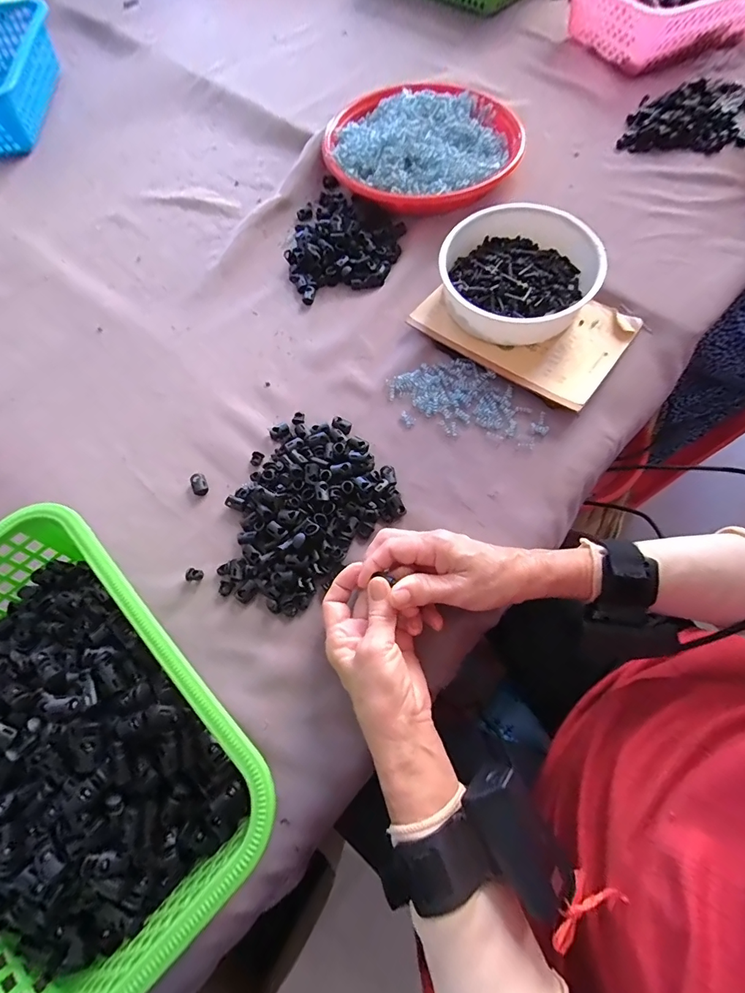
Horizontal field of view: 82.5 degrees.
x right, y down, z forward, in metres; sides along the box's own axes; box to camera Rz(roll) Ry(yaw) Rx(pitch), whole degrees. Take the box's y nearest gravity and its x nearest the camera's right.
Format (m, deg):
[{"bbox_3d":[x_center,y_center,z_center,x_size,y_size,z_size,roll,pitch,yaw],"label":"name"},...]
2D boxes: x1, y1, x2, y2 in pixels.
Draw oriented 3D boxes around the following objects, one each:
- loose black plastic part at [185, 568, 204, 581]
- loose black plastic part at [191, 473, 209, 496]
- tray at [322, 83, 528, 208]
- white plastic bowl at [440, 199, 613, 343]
[{"bbox_3d":[-0.158,0.070,0.378,0.014,0.008,0.012,6,69,5],"label":"loose black plastic part"},{"bbox_3d":[-0.169,-0.011,0.415,0.014,0.010,0.022,-23,70,-6],"label":"loose black plastic part"},{"bbox_3d":[0.067,-0.453,0.560,0.226,0.048,0.240,-1,69,2],"label":"tray"},{"bbox_3d":[0.150,-0.240,0.460,0.163,0.048,0.159,-1,69,2],"label":"white plastic bowl"}]

